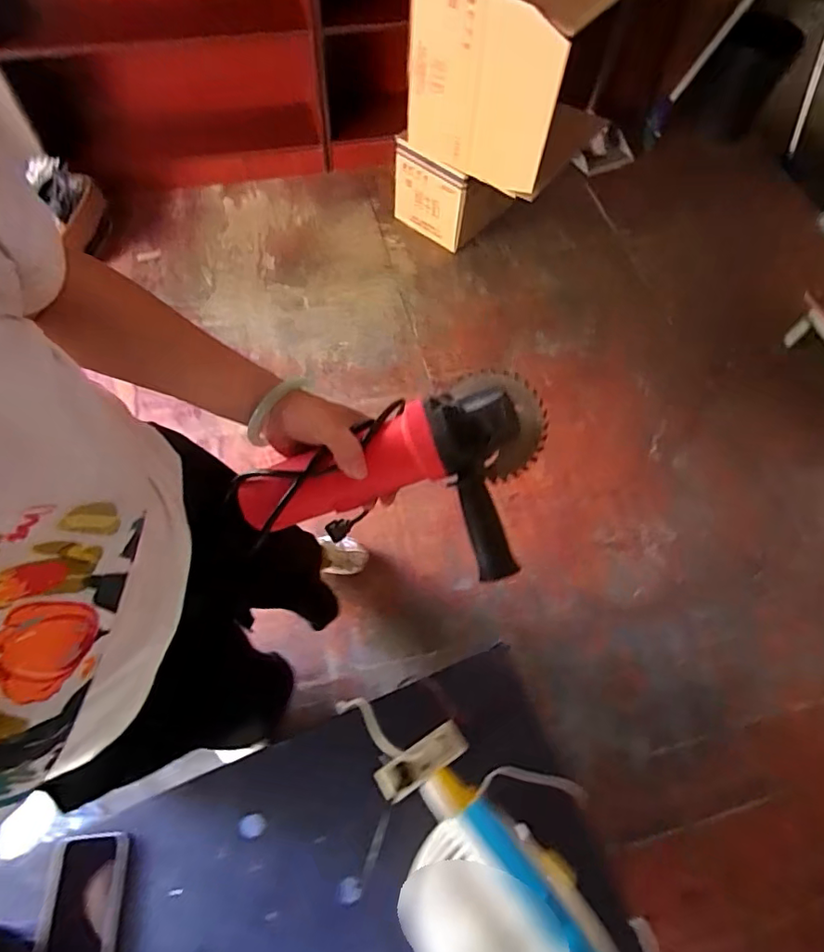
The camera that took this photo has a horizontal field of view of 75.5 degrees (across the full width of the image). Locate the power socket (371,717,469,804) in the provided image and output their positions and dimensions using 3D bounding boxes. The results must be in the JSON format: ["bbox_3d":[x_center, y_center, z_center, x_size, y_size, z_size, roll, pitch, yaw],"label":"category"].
[{"bbox_3d":[0.013,0.356,0.665,0.118,0.029,0.044,-28,69,-15],"label":"power socket"}]

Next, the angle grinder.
[{"bbox_3d":[-0.012,0.009,0.447,0.269,0.082,0.162,-12,66,3],"label":"angle grinder"}]

